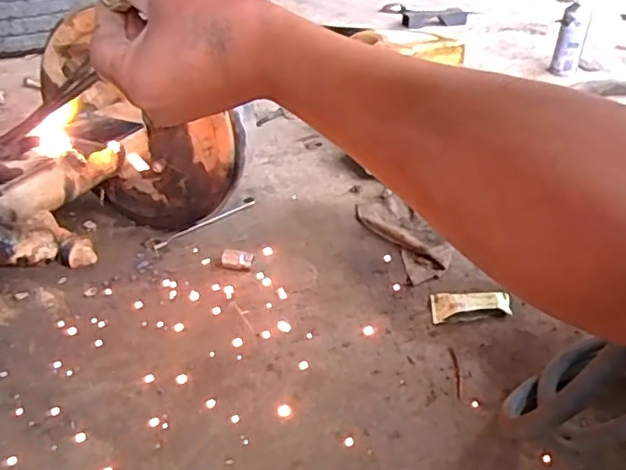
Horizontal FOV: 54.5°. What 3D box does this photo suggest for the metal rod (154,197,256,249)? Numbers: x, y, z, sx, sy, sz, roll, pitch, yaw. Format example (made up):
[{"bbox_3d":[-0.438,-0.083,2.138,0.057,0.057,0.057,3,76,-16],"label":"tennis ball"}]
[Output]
[{"bbox_3d":[-0.157,-0.021,0.911,0.016,0.006,0.192,26,40,32],"label":"metal rod"}]

